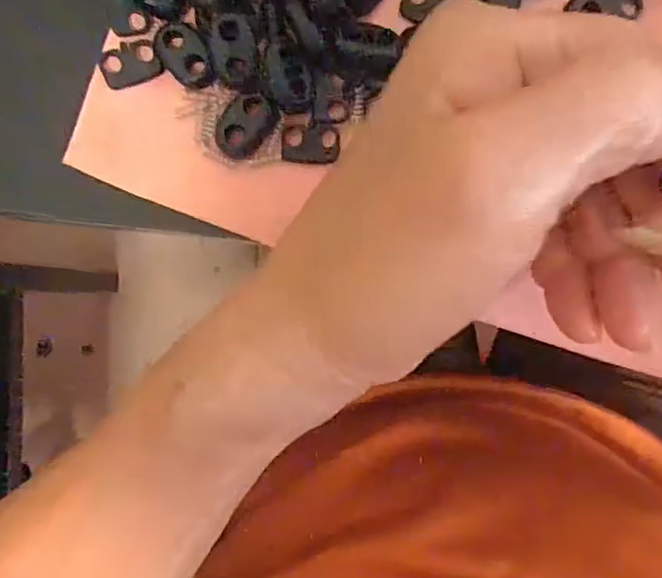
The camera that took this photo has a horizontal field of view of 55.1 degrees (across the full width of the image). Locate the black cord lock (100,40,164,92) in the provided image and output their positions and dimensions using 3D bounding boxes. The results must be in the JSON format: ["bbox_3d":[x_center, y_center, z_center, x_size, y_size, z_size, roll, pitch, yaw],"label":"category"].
[{"bbox_3d":[-0.062,-0.070,0.195,0.017,0.004,0.012,-23,89,3],"label":"black cord lock"}]

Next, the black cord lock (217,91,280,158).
[{"bbox_3d":[-0.027,-0.051,0.195,0.014,0.004,0.021,45,92,2],"label":"black cord lock"}]

